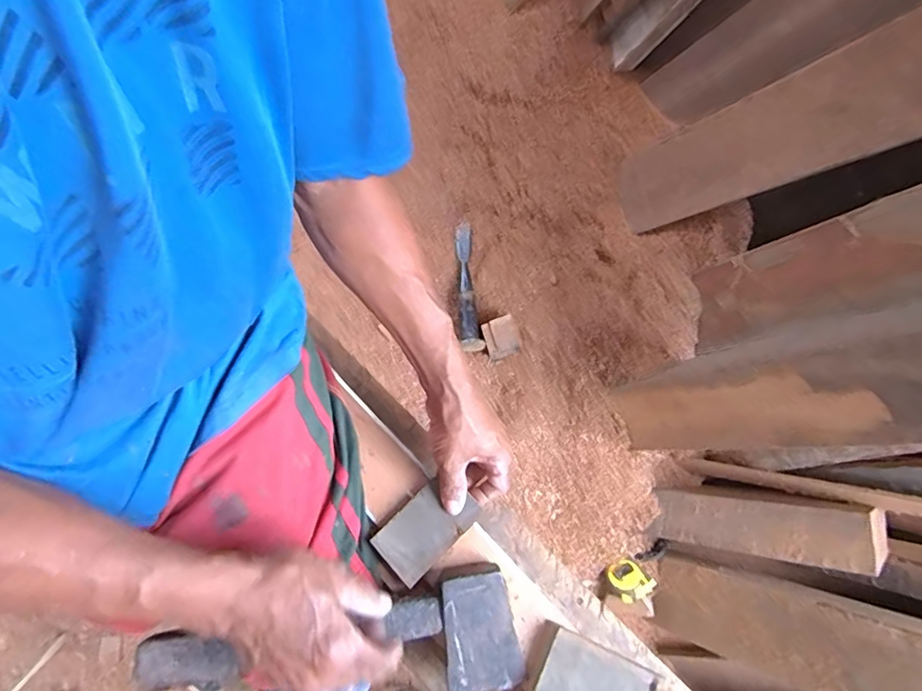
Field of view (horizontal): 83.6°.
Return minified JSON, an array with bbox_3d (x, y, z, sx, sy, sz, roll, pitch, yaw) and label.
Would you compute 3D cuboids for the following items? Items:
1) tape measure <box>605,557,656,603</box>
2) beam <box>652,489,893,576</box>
[{"bbox_3d":[0.292,0.411,0.898,0.069,0.035,0.068,-31,50,-5],"label":"tape measure"},{"bbox_3d":[0.443,0.271,0.782,0.308,0.062,0.087,-5,69,40],"label":"beam"}]

